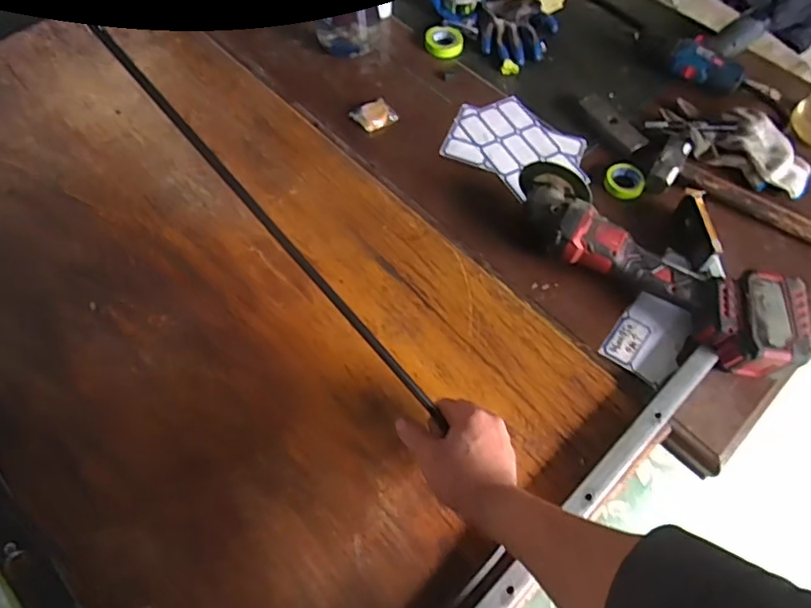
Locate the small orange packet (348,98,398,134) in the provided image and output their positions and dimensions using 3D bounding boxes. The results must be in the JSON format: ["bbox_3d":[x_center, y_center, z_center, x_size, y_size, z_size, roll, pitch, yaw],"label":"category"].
[{"bbox_3d":[-0.051,-0.306,0.891,0.064,0.015,0.062,-27,65,-14],"label":"small orange packet"}]

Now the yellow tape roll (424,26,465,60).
[{"bbox_3d":[0.070,-0.471,0.989,0.068,0.014,0.066,4,61,2],"label":"yellow tape roll"}]

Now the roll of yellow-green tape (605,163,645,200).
[{"bbox_3d":[0.331,-0.183,0.835,0.057,0.017,0.067,23,64,12],"label":"roll of yellow-green tape"}]

